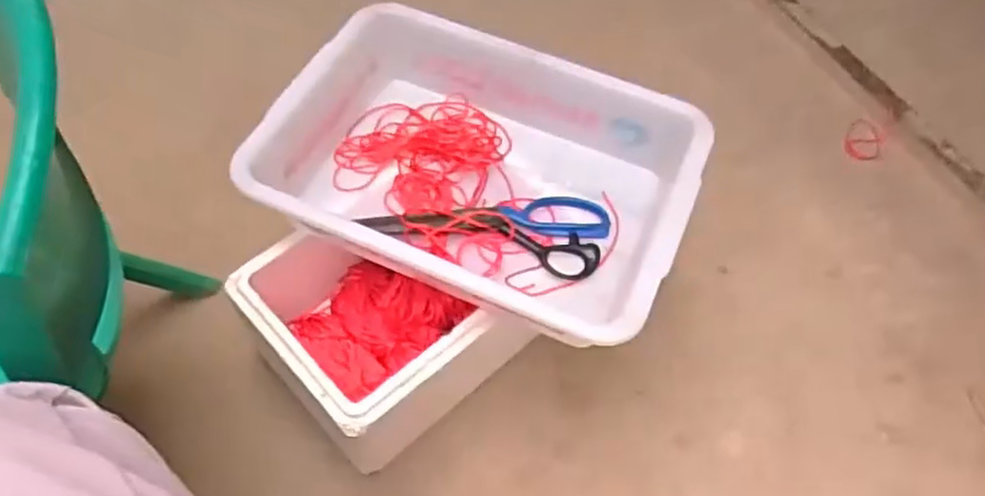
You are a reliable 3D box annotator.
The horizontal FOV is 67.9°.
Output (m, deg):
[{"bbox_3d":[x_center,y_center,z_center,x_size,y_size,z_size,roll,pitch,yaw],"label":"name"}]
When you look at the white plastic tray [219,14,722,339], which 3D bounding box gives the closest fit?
[{"bbox_3d":[-0.007,-0.080,0.765,0.413,0.096,0.296,21,56,9],"label":"white plastic tray"}]

